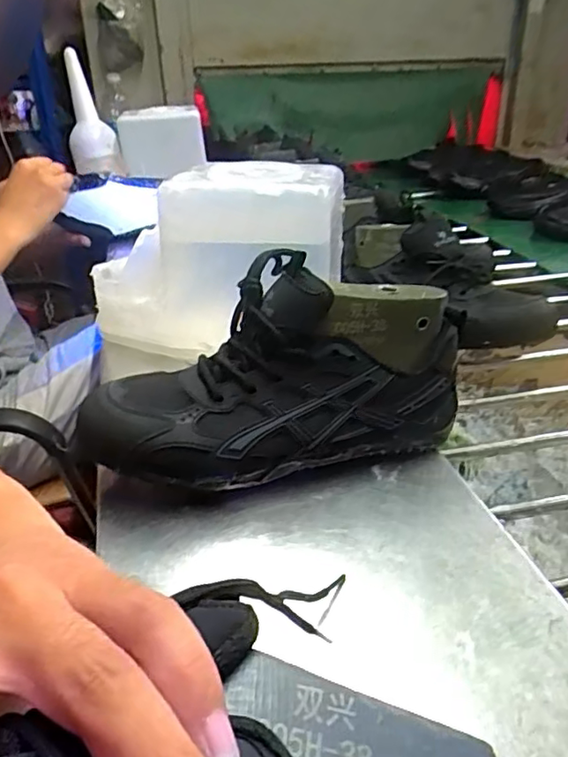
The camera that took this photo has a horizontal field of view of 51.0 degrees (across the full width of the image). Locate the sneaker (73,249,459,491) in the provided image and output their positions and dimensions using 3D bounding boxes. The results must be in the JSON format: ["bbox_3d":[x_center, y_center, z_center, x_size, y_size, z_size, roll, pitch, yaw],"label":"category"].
[{"bbox_3d":[-0.006,-0.004,0.395,0.244,0.111,0.092,-10,30,-16],"label":"sneaker"}]

